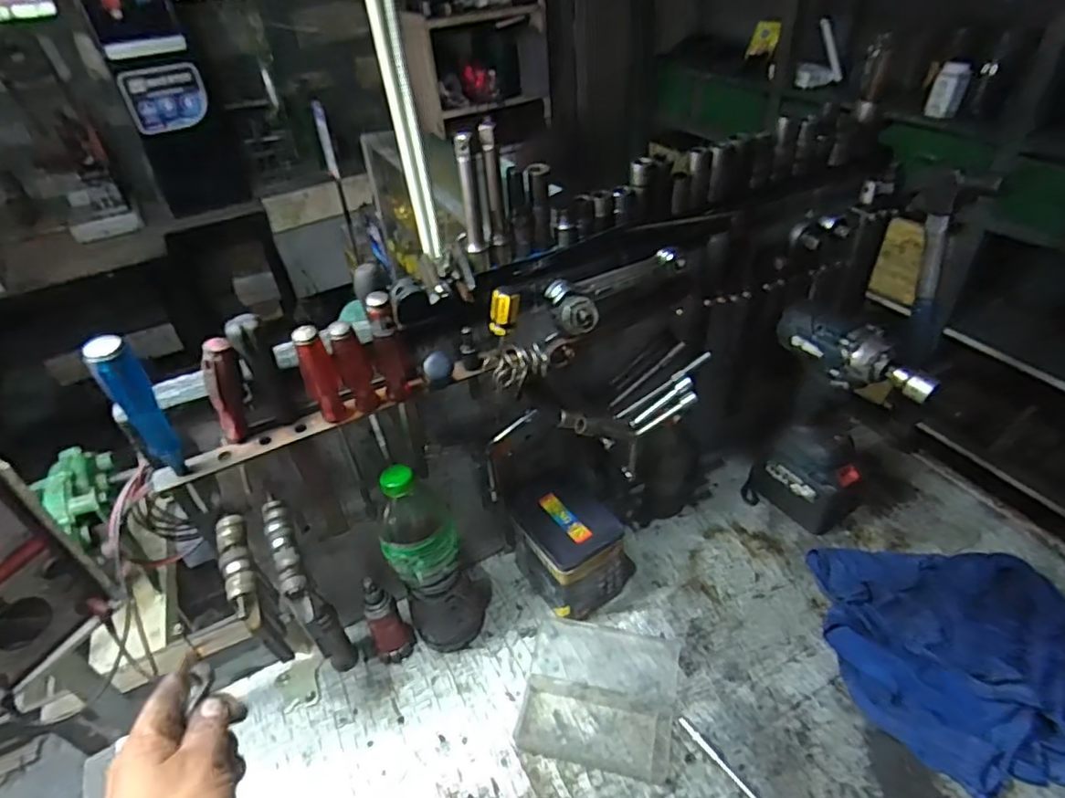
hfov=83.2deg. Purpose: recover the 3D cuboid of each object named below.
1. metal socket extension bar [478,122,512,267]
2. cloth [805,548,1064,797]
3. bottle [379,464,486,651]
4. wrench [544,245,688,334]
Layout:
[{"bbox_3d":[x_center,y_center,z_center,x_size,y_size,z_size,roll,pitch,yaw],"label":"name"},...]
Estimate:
[{"bbox_3d":[-0.032,-0.176,0.526,0.013,0.123,0.013,-5,39,0],"label":"metal socket extension bar"},{"bbox_3d":[0.462,0.252,0.649,0.252,0.064,0.266,-9,39,-2],"label":"cloth"},{"bbox_3d":[-0.109,0.180,0.658,0.086,0.275,0.069,-17,40,-12],"label":"bottle"},{"bbox_3d":[0.080,-0.115,0.609,0.149,0.031,0.058,-28,44,-25],"label":"wrench"}]

